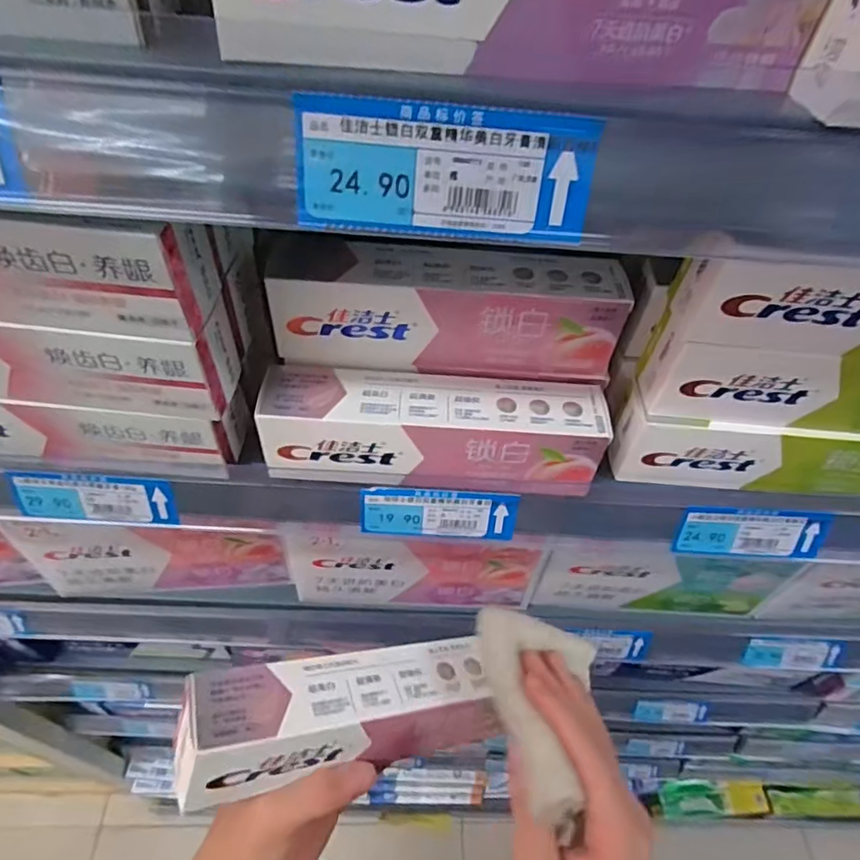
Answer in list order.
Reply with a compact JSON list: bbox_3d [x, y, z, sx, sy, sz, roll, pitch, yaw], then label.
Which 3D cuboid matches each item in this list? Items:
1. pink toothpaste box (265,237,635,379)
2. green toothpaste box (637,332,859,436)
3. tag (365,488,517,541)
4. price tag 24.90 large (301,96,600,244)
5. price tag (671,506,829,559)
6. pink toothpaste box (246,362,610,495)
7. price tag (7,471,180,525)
[{"bbox_3d":[0.010,-0.074,0.339,0.198,0.060,0.049,2,51,-3],"label":"pink toothpaste box"},{"bbox_3d":[0.229,-0.028,0.319,0.200,0.057,0.032,5,51,-1],"label":"green toothpaste box"},{"bbox_3d":[0.006,0.055,0.365,0.099,0.038,0.005,3,32,-3],"label":"tag"},{"bbox_3d":[0.005,-0.087,0.191,0.099,0.040,0.004,3,31,-2],"label":"price tag 24.90 large"},{"bbox_3d":[0.214,0.069,0.374,0.098,0.039,0.004,3,29,-3],"label":"price tag"},{"bbox_3d":[0.002,0.001,0.346,0.197,0.055,0.046,3,51,-2],"label":"pink toothpaste box"},{"bbox_3d":[-0.214,0.044,0.362,0.097,0.039,0.005,3,35,-3],"label":"price tag"}]

